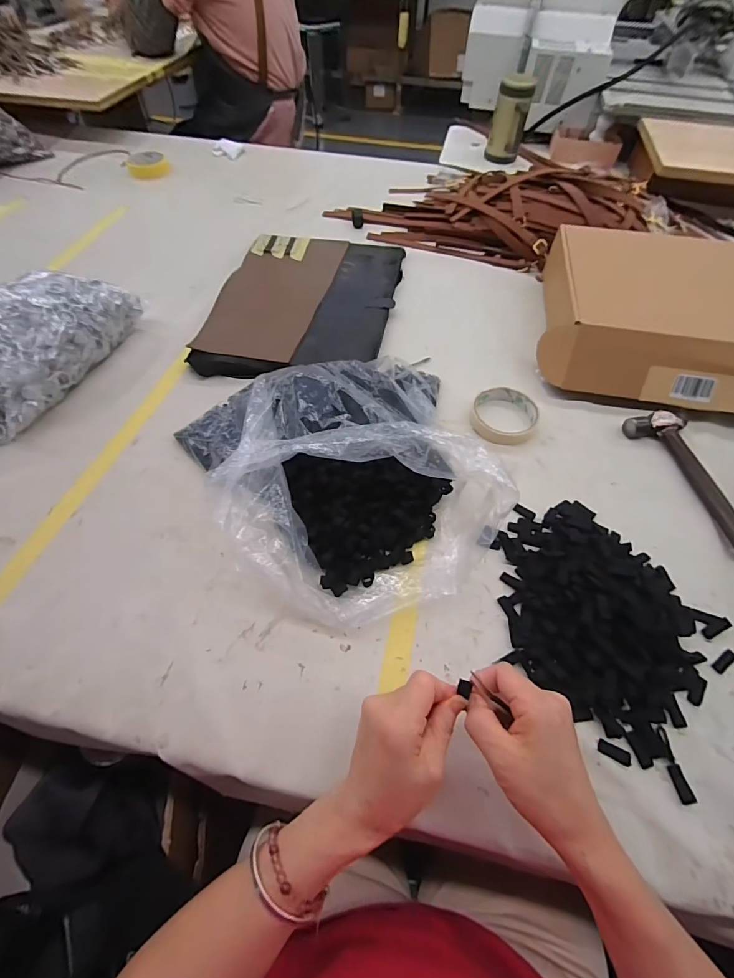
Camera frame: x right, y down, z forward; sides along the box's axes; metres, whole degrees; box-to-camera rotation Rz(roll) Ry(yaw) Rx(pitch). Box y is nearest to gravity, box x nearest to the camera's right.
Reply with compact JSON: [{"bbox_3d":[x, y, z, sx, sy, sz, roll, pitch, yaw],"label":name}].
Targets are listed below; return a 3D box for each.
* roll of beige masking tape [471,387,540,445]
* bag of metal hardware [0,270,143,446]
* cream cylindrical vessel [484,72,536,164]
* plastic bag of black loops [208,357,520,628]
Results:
[{"bbox_3d":[0.178,-0.094,0.523,0.083,0.018,0.087,1,57,-1],"label":"roll of beige masking tape"},{"bbox_3d":[-0.419,-0.181,0.515,0.121,0.097,0.291,29,60,16],"label":"bag of metal hardware"},{"bbox_3d":[0.354,-0.916,1.008,0.084,0.149,0.069,15,58,8],"label":"cream cylindrical vessel"},{"bbox_3d":[-0.014,-0.038,0.434,0.288,0.107,0.320,-20,60,-14],"label":"plastic bag of black loops"}]

